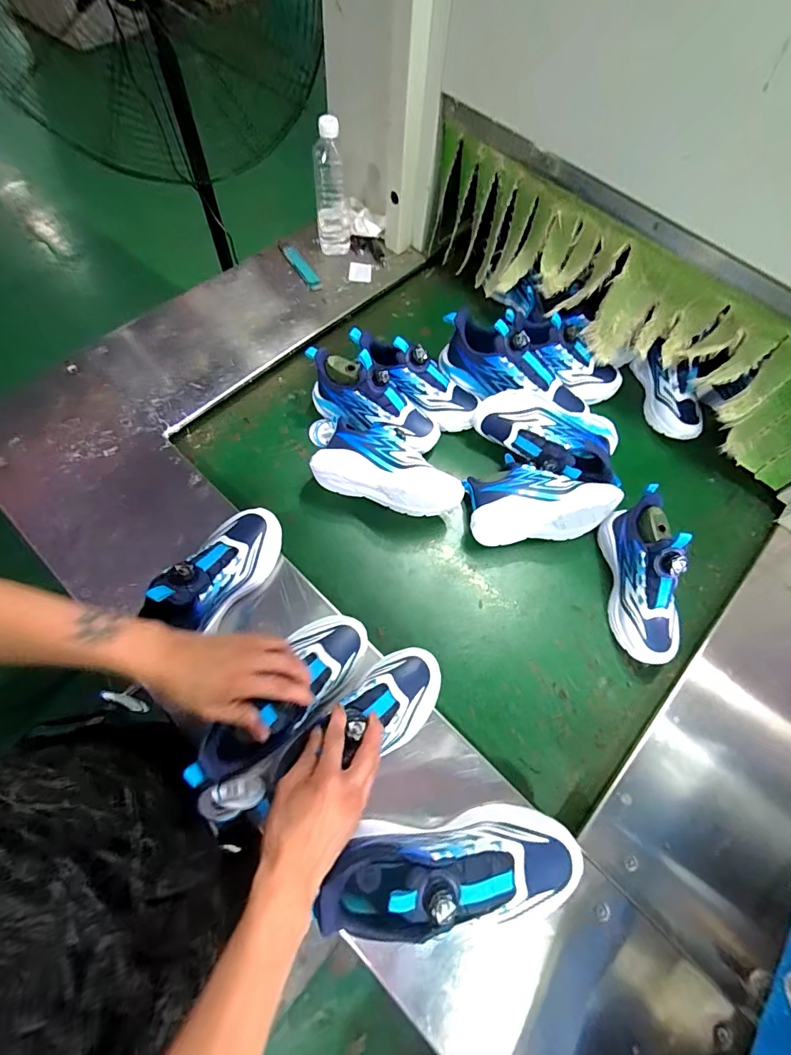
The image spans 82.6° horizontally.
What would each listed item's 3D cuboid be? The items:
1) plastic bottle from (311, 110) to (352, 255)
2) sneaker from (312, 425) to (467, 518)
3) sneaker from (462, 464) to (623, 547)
[{"bbox_3d":[-0.121,-0.639,0.850,0.065,0.211,0.051,-5,66,-6],"label":"plastic bottle"},{"bbox_3d":[-0.006,-0.100,0.705,0.234,0.080,0.115,17,66,4],"label":"sneaker"},{"bbox_3d":[0.224,-0.039,0.705,0.223,0.083,0.106,-5,66,-6],"label":"sneaker"}]

